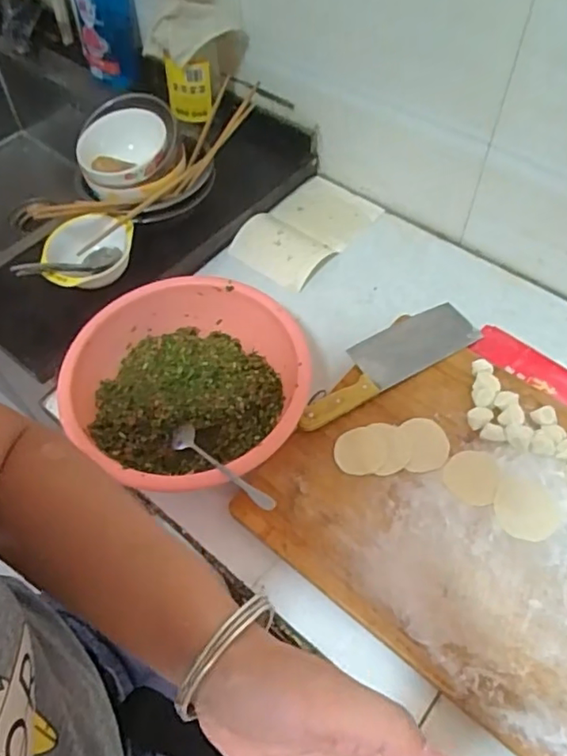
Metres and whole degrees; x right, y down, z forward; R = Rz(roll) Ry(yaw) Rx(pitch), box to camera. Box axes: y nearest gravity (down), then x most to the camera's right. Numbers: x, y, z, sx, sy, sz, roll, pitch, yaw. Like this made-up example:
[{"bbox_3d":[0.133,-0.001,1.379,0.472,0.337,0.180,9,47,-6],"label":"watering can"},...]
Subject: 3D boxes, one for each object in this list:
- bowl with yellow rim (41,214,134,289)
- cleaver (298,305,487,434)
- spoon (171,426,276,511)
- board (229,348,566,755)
[{"bbox_3d":[-0.267,-0.174,0.793,0.128,0.051,0.099,-20,58,-11],"label":"bowl with yellow rim"},{"bbox_3d":[0.130,-0.026,0.742,0.281,0.024,0.079,-28,60,-15],"label":"cleaver"},{"bbox_3d":[-0.069,0.093,0.609,0.029,0.013,0.163,-41,48,-22],"label":"spoon"},{"bbox_3d":[0.266,0.172,0.612,0.537,0.024,0.358,34,64,22],"label":"board"}]

